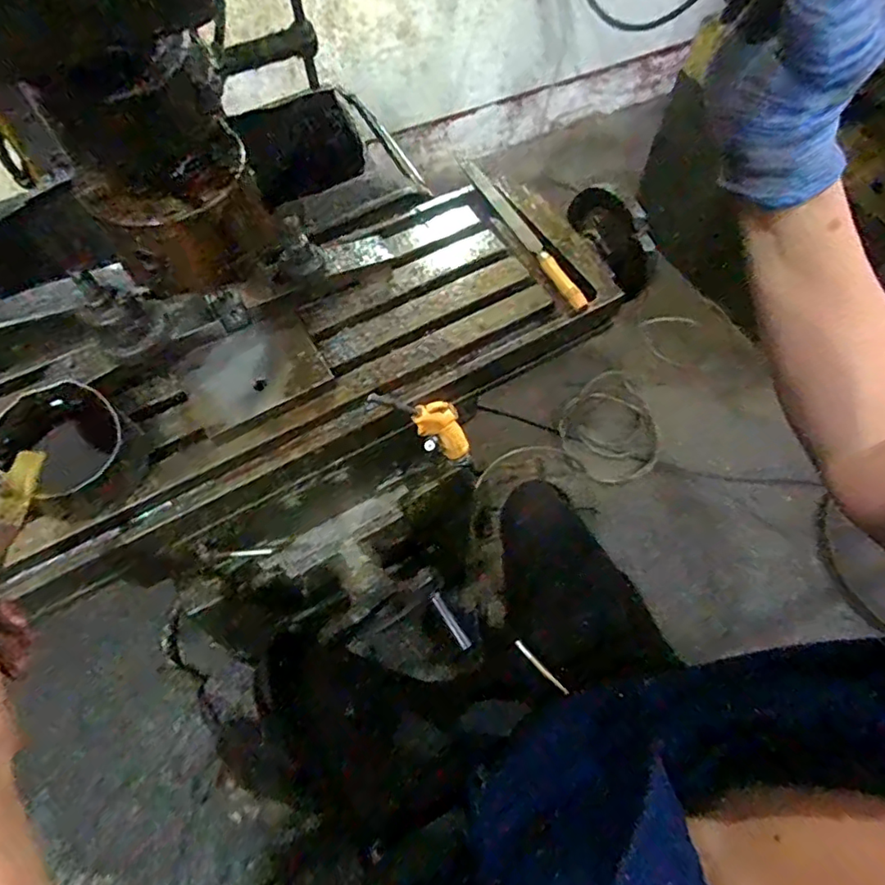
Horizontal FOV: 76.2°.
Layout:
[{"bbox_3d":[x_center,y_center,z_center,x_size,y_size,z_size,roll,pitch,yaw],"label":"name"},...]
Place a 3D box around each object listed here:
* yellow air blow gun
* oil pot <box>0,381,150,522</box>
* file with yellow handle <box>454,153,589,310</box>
[{"bbox_3d":[-0.004,-0.015,0.602,0.051,0.222,0.022,-29,64,8],"label":"yellow air blow gun"},{"bbox_3d":[-0.326,0.007,0.496,0.116,0.065,0.100,32,66,15],"label":"oil pot"},{"bbox_3d":[0.087,-0.253,0.652,0.020,0.021,0.272,-23,65,-13],"label":"file with yellow handle"}]

